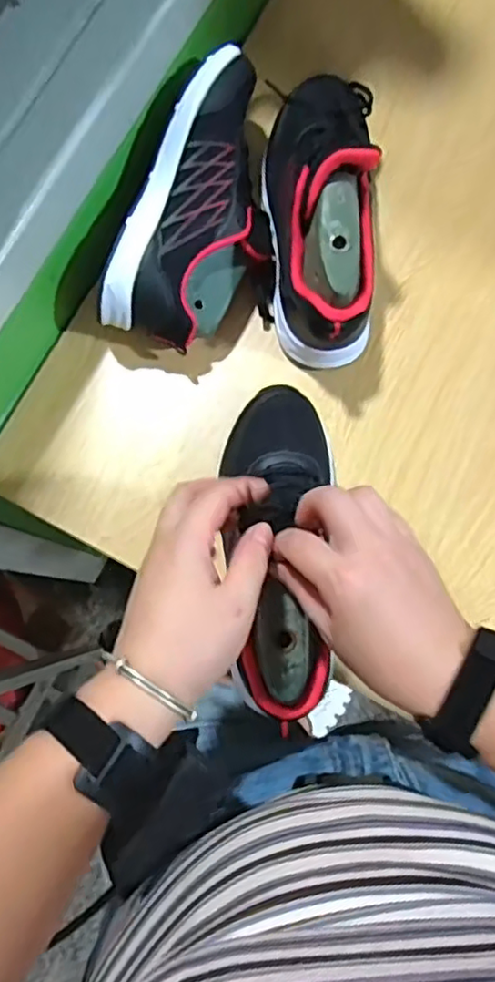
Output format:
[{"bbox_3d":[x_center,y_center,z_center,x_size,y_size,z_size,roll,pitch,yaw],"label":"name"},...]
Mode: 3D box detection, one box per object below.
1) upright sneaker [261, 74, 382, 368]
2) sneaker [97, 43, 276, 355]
[{"bbox_3d":[0.064,-0.234,0.532,0.088,0.109,0.237,-2,79,-2],"label":"upright sneaker"},{"bbox_3d":[-0.021,-0.231,0.544,0.117,0.097,0.239,22,79,3],"label":"sneaker"}]

